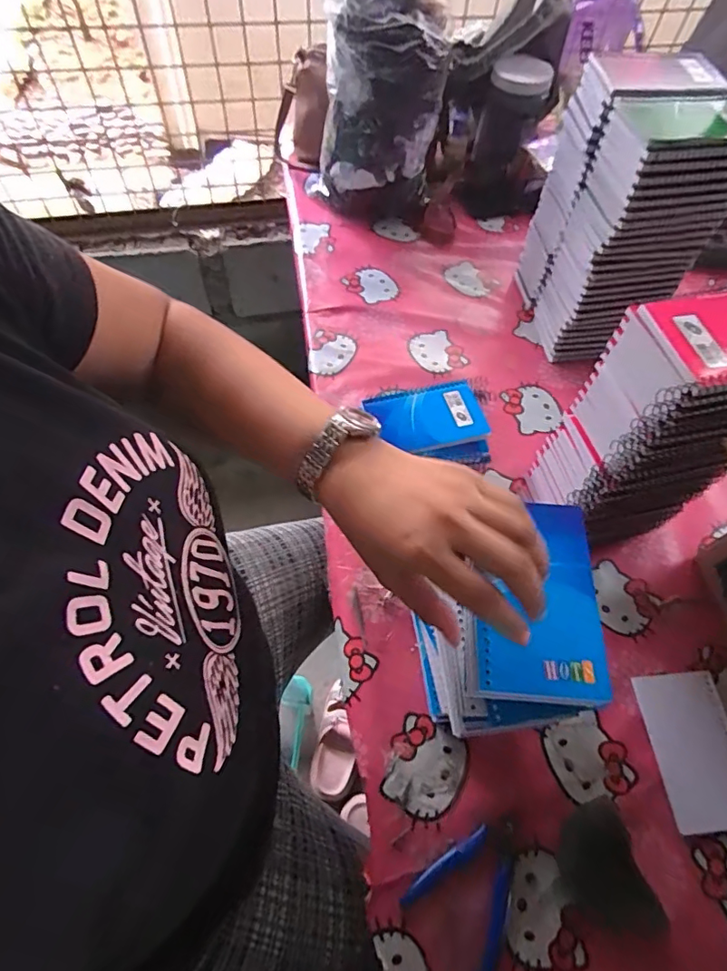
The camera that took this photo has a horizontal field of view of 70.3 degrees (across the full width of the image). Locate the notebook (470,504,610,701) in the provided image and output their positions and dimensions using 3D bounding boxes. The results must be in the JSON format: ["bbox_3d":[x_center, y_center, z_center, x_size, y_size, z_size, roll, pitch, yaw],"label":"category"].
[{"bbox_3d":[0.110,0.072,0.341,0.084,0.012,0.132,4,61,0],"label":"notebook"}]

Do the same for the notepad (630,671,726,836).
[{"bbox_3d":[0.316,0.249,0.489,0.077,0.009,0.131,-4,60,-5],"label":"notepad"}]

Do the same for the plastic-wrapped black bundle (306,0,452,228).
[{"bbox_3d":[0.019,-0.584,0.746,0.192,0.325,0.162,2,61,-1],"label":"plastic-wrapped black bundle"}]

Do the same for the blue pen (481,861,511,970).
[{"bbox_3d":[0.111,0.360,0.426,0.013,0.005,0.083,18,61,7],"label":"blue pen"}]

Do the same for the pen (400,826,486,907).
[{"bbox_3d":[0.070,0.324,0.443,0.091,0.007,0.012,-26,65,-17],"label":"pen"}]

